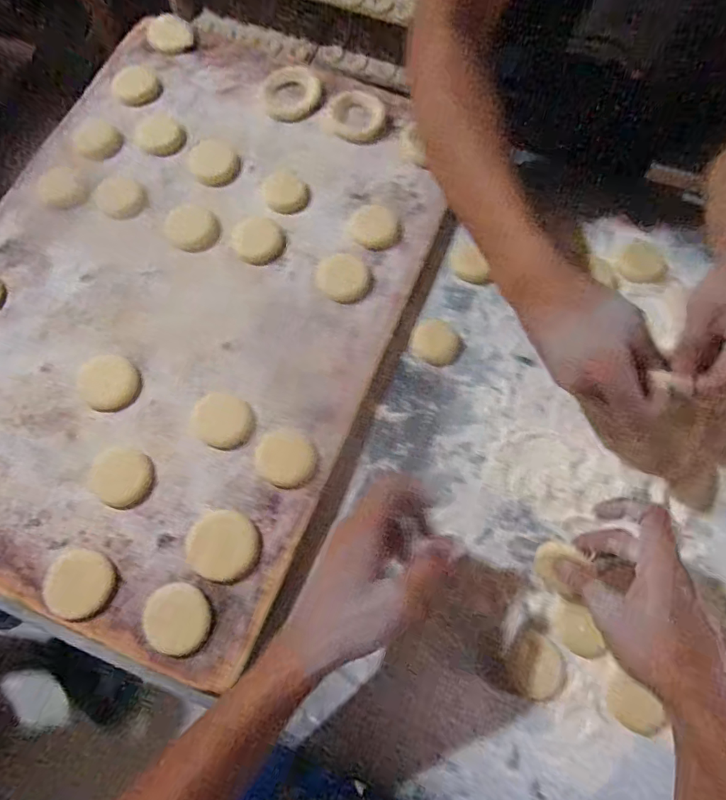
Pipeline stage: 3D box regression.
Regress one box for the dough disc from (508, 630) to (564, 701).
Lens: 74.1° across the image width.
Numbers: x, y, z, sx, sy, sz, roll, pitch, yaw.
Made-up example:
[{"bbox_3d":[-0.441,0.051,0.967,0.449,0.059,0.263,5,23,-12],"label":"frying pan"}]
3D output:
[{"bbox_3d":[0.141,0.216,0.389,0.044,0.004,0.045,1,72,-2],"label":"dough disc"}]

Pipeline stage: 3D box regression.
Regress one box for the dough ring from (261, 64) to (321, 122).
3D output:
[{"bbox_3d":[-0.080,-0.347,0.545,0.063,0.013,0.070,6,72,-1],"label":"dough ring"}]

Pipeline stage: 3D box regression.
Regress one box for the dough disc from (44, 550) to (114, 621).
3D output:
[{"bbox_3d":[-0.227,0.146,0.384,0.051,0.009,0.048,1,72,-2],"label":"dough disc"}]

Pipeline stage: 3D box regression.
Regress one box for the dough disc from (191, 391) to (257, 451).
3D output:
[{"bbox_3d":[-0.125,0.018,0.431,0.055,0.004,0.048,27,73,6],"label":"dough disc"}]

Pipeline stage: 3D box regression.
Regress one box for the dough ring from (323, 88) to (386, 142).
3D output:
[{"bbox_3d":[-0.007,-0.315,0.534,0.060,0.010,0.062,1,72,-2],"label":"dough ring"}]

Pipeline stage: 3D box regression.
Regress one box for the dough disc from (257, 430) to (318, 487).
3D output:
[{"bbox_3d":[-0.067,0.051,0.420,0.051,0.004,0.048,1,72,-2],"label":"dough disc"}]

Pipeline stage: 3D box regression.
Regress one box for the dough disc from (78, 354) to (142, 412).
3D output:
[{"bbox_3d":[-0.233,-0.016,0.440,0.057,0.004,0.051,22,73,5],"label":"dough disc"}]

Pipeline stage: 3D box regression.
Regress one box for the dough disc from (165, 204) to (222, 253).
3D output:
[{"bbox_3d":[-0.176,-0.178,0.497,0.057,0.006,0.049,37,74,9],"label":"dough disc"}]

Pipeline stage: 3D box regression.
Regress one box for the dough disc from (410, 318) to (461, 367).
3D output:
[{"bbox_3d":[0.073,-0.059,0.479,0.047,0.014,0.047,1,72,-2],"label":"dough disc"}]

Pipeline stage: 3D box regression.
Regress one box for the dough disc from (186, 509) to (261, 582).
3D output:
[{"bbox_3d":[-0.116,0.121,0.402,0.057,0.005,0.052,1,72,-2],"label":"dough disc"}]

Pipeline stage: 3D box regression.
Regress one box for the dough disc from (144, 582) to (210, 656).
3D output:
[{"bbox_3d":[-0.146,0.172,0.379,0.046,0.005,0.053,-26,75,-10],"label":"dough disc"}]

